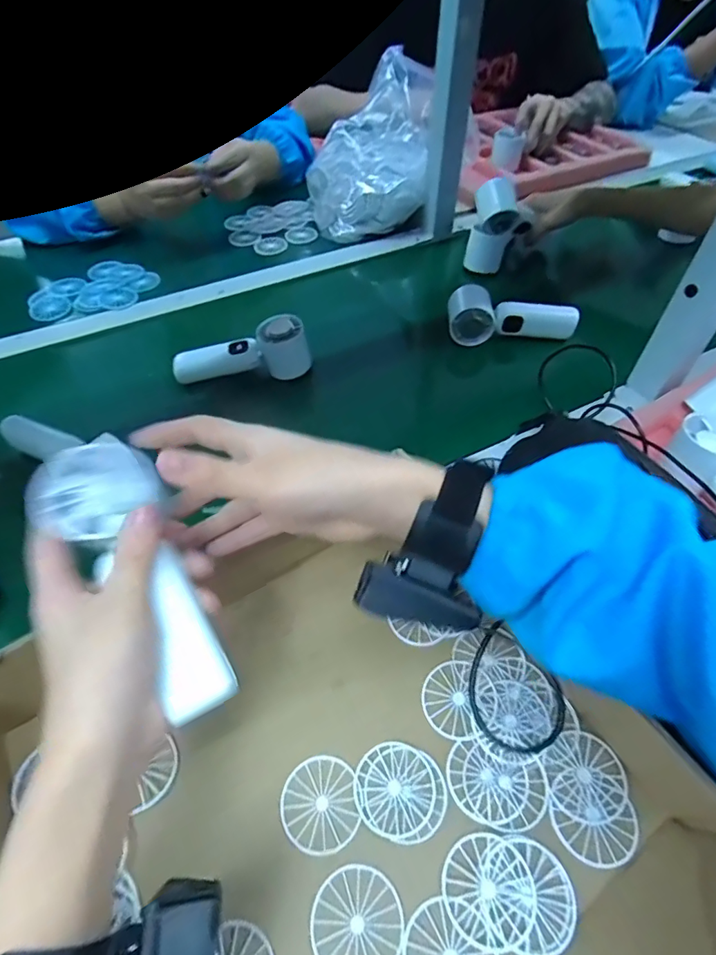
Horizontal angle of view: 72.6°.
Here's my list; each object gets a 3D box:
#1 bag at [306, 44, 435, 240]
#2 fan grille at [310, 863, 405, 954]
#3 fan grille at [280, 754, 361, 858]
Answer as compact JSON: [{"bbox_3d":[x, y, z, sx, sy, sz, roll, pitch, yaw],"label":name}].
[{"bbox_3d":[0.013,-0.516,0.759,0.177,0.176,0.208,-2,53,-2],"label":"bag"},{"bbox_3d":[0.000,0.248,0.271,0.049,0.004,0.050,-24,56,-17],"label":"fan grille"},{"bbox_3d":[-0.024,0.205,0.306,0.047,0.005,0.050,0,53,0],"label":"fan grille"}]

